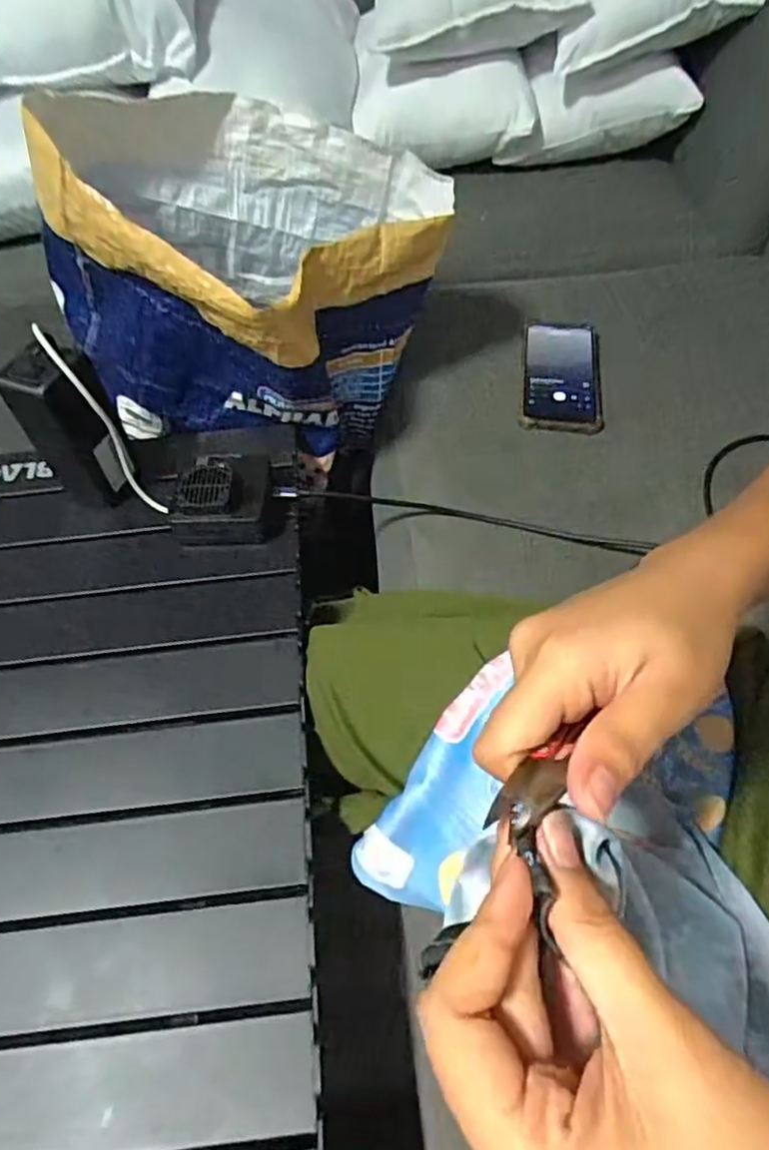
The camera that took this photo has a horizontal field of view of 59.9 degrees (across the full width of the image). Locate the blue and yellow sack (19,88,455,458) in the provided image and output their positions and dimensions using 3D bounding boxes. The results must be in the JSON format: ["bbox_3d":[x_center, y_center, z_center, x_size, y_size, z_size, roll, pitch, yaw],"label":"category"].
[{"bbox_3d":[-0.120,-0.267,0.619,0.316,0.242,0.265,16,58,13],"label":"blue and yellow sack"}]

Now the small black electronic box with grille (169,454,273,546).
[{"bbox_3d":[-0.132,-0.066,0.552,0.083,0.046,0.074,-3,56,1],"label":"small black electronic box with grille"}]

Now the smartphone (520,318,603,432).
[{"bbox_3d":[0.187,-0.213,0.706,0.081,0.015,0.165,7,56,5],"label":"smartphone"}]

